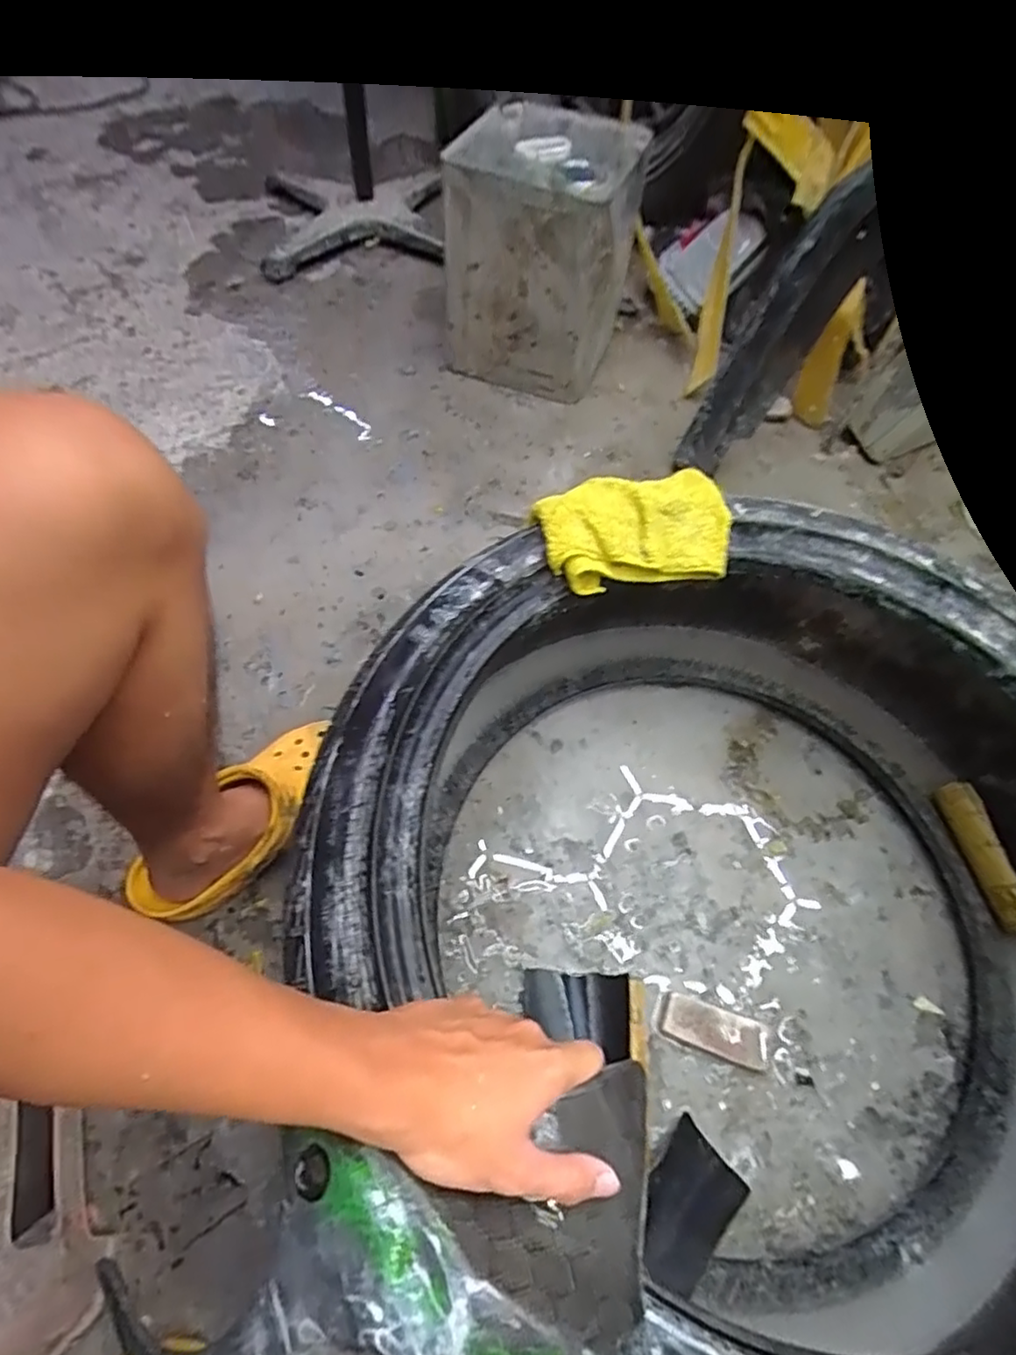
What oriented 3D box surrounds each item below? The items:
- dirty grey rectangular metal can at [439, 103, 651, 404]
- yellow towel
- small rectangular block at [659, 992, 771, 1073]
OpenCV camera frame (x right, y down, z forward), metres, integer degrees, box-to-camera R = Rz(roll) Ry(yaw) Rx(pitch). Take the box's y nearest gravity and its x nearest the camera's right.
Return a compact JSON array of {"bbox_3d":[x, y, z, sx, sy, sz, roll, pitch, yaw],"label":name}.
[{"bbox_3d":[0.051,-0.657,0.999,0.255,0.294,0.272,14,59,6],"label":"dirty grey rectangular metal can"},{"bbox_3d":[0.105,-0.139,0.555,0.164,0.046,0.123,-7,60,-7],"label":"yellow towel"},{"bbox_3d":[0.187,0.319,0.578,0.099,0.007,0.038,17,60,7],"label":"small rectangular block"}]

